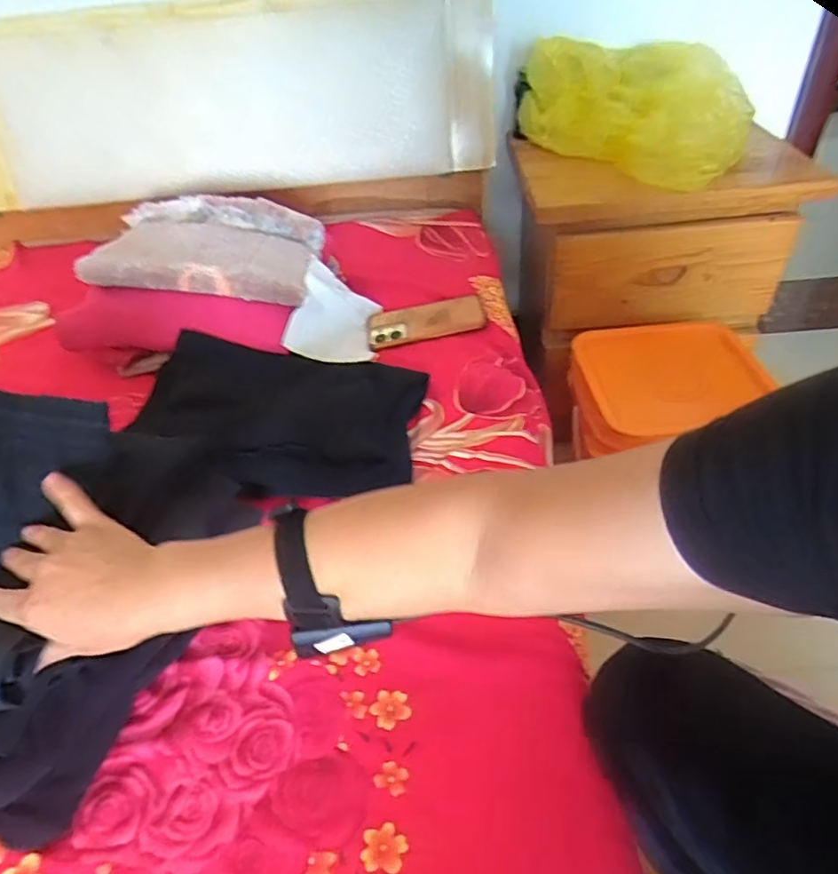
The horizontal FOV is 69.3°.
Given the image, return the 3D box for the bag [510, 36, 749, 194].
[{"bbox_3d":[0.344,-0.528,0.943,0.243,0.135,0.311,-30,49,-24],"label":"bag"}]

